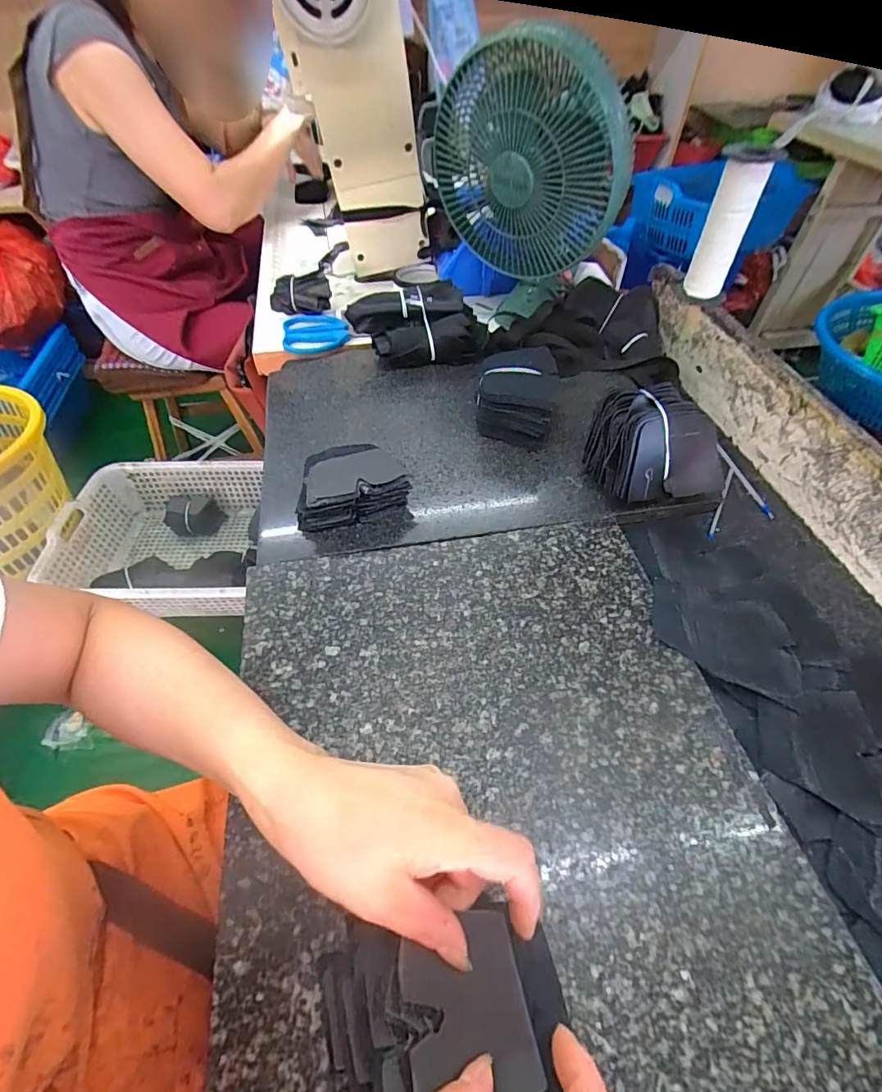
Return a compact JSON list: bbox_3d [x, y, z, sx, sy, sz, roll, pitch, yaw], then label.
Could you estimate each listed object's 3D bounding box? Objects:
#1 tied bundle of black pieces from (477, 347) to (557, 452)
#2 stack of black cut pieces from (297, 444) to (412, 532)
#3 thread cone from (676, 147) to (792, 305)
[{"bbox_3d":[0.082,-0.166,0.541,0.084,0.074,0.092,7,50,3],"label":"tied bundle of black pieces"},{"bbox_3d":[-0.090,-0.060,0.465,0.102,0.050,0.066,-17,53,-17],"label":"stack of black cut pieces"},{"bbox_3d":[0.325,-0.362,0.555,0.056,0.155,0.050,30,55,21],"label":"thread cone"}]

